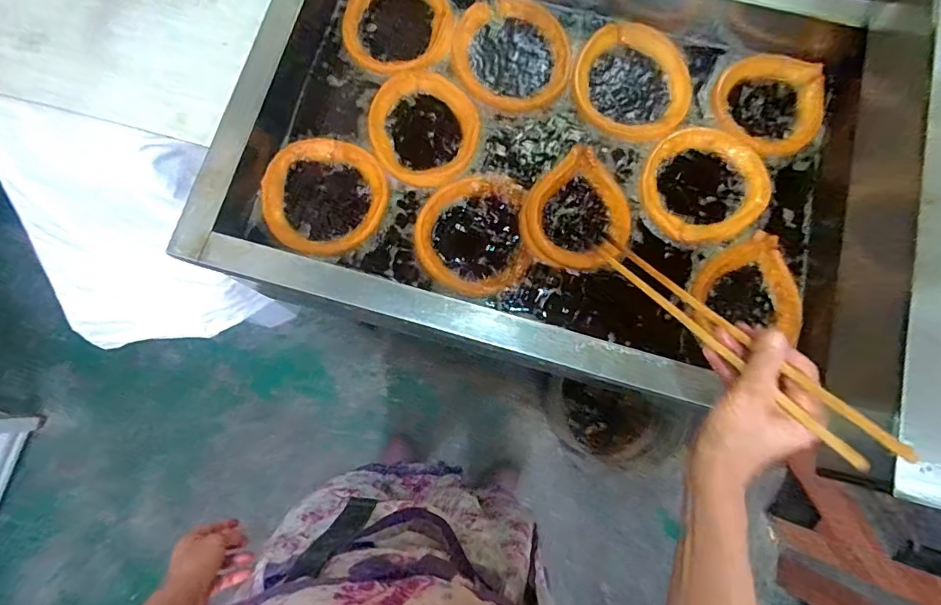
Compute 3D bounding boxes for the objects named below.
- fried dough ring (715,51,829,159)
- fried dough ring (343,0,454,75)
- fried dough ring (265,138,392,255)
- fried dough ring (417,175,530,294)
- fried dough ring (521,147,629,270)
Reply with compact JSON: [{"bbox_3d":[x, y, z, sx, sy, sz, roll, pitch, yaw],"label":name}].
[{"bbox_3d":[0.426,-0.284,0.675,0.150,0.017,0.157,23,80,5],"label":"fried dough ring"},{"bbox_3d":[-0.109,-0.424,0.704,0.162,0.015,0.177,0,79,0],"label":"fried dough ring"},{"bbox_3d":[-0.201,-0.147,0.647,0.167,0.014,0.164,0,79,0],"label":"fried dough ring"},{"bbox_3d":[0.004,-0.094,0.634,0.147,0.017,0.168,-2,79,0],"label":"fried dough ring"},{"bbox_3d":[0.147,-0.120,0.637,0.137,0.023,0.156,44,82,8],"label":"fried dough ring"}]

